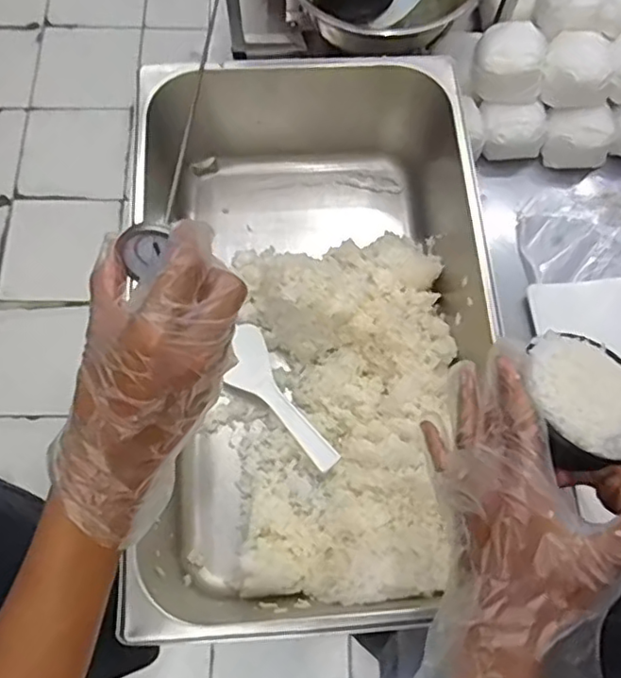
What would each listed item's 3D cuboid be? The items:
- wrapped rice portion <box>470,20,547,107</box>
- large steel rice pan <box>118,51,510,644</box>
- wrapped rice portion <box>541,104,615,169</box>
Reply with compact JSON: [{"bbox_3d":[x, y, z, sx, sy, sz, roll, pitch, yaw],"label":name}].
[{"bbox_3d":[0.234,-0.323,0.720,0.080,0.055,0.078,0,71,-1],"label":"wrapped rice portion"},{"bbox_3d":[0.006,-0.018,0.615,0.309,0.152,0.537,-3,71,-3],"label":"large steel rice pan"},{"bbox_3d":[0.319,-0.240,0.731,0.078,0.043,0.054,-5,71,-3],"label":"wrapped rice portion"}]

